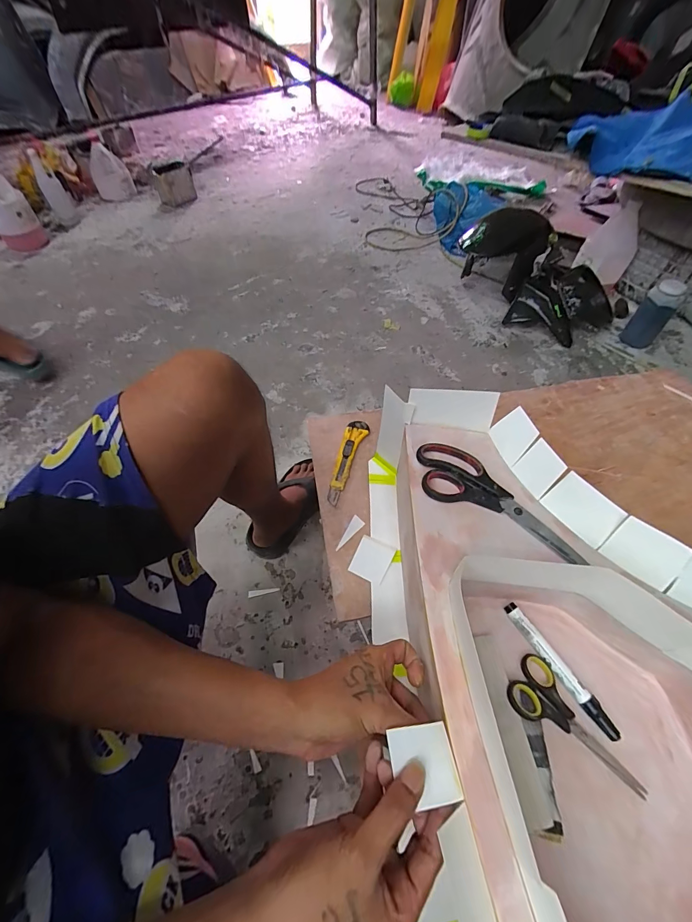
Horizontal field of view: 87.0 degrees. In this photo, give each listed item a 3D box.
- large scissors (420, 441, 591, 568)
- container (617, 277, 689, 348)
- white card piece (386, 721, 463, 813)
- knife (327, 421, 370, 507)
[{"bbox_3d":[0.171,0.041,0.411,0.200,0.011,0.072,28,60,19],"label":"large scissors"},{"bbox_3d":[0.946,-0.453,1.119,0.095,0.167,0.091,33,62,21],"label":"container"},{"bbox_3d":[0.060,0.234,0.280,0.052,0.004,0.048,3,58,-20],"label":"white card piece"},{"bbox_3d":[-0.001,-0.003,0.610,0.035,0.014,0.164,15,57,11],"label":"knife"}]

